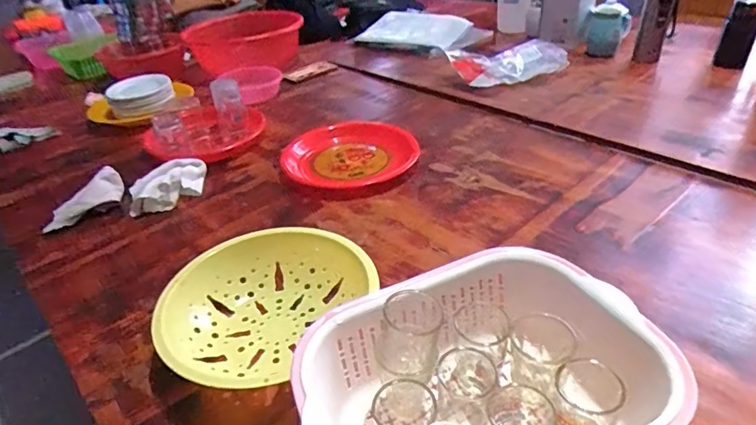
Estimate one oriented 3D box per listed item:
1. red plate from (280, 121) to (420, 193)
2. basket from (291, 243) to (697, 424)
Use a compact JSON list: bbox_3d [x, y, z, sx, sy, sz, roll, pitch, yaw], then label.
[{"bbox_3d":[-0.064,-0.126,0.953,0.244,0.034,0.264,-4,35,3],"label":"red plate"},{"bbox_3d":[0.097,0.170,0.442,0.301,0.127,0.234,-18,37,-17],"label":"basket"}]

